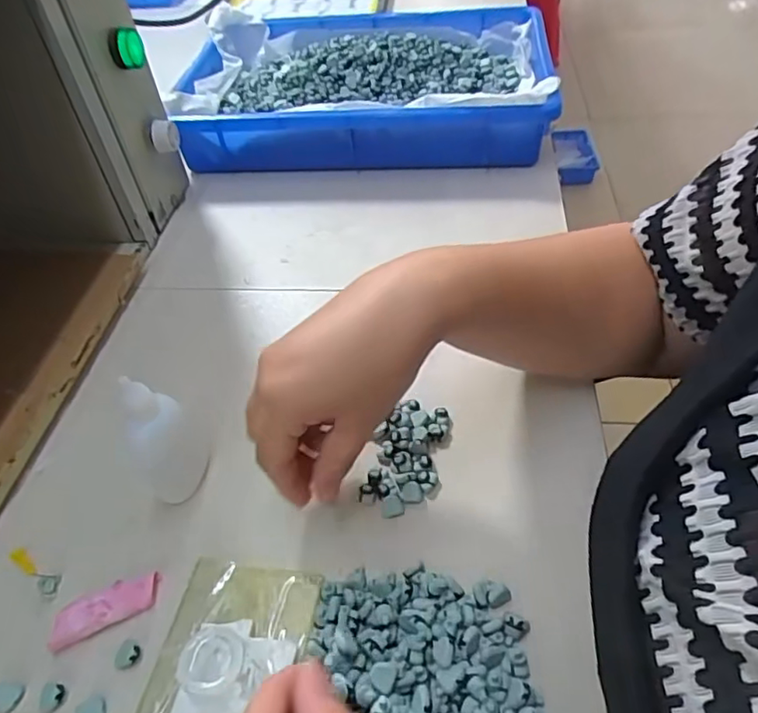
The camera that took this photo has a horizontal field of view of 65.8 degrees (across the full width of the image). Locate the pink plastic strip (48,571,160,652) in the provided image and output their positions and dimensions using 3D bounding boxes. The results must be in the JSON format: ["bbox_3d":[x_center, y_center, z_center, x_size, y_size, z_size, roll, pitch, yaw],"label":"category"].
[{"bbox_3d":[-0.139,0.126,0.294,0.054,0.013,0.020,-24,50,-16],"label":"pink plastic strip"}]

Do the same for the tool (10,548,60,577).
[{"bbox_3d":[-0.188,0.113,0.316,0.033,0.004,0.008,22,53,23],"label":"tool"}]

